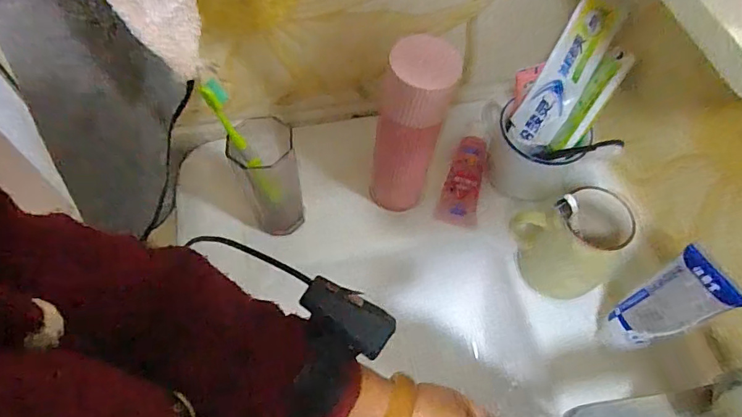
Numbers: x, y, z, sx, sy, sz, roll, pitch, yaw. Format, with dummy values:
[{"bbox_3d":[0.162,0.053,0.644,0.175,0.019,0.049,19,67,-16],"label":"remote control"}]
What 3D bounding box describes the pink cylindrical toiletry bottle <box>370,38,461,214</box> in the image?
[{"bbox_3d":[0.037,-0.065,0.464,0.055,0.203,0.054,1,60,-2],"label":"pink cylindrical toiletry bottle"}]

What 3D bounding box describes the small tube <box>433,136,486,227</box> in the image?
[{"bbox_3d":[0.110,-0.033,0.559,0.045,0.020,0.108,15,78,5],"label":"small tube"}]

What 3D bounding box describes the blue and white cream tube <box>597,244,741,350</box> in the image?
[{"bbox_3d":[0.239,0.086,0.398,0.027,0.141,0.048,-27,65,-17],"label":"blue and white cream tube"}]

